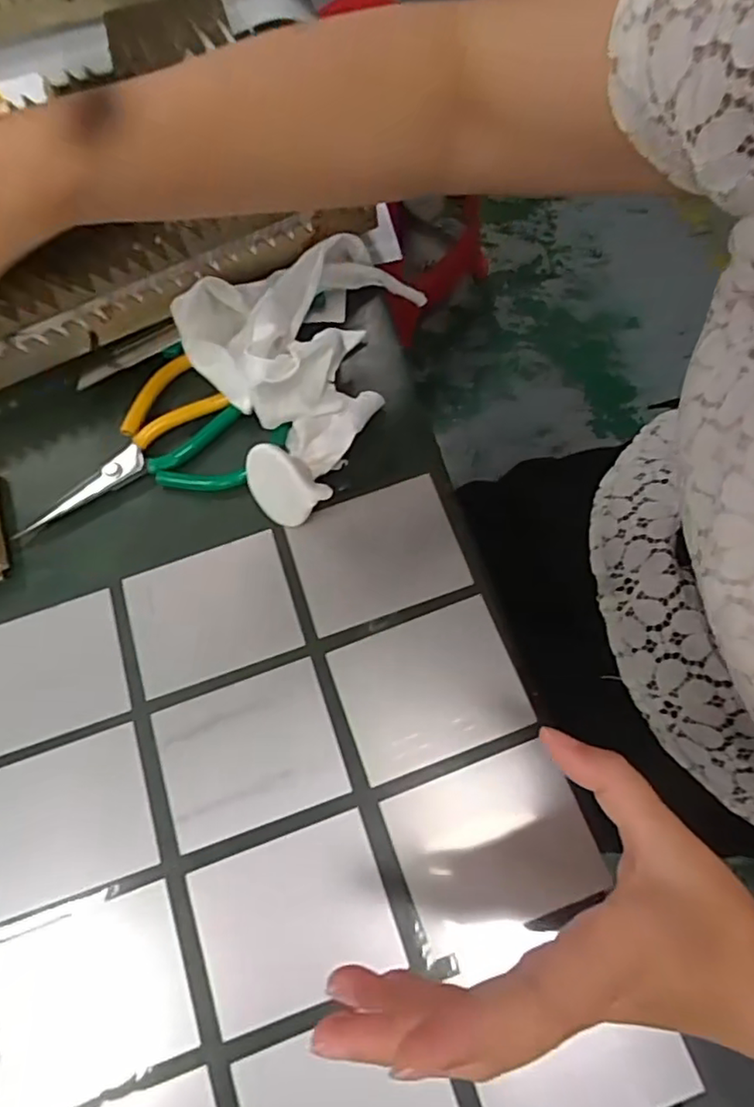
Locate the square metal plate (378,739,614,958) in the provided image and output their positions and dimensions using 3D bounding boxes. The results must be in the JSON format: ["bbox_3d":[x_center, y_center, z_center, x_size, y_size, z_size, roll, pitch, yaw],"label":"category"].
[{"bbox_3d":[0.061,0.155,0.329,0.098,0.010,0.079,-21,71,-3],"label":"square metal plate"}]

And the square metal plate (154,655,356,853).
[{"bbox_3d":[-0.074,0.113,0.354,0.098,0.005,0.079,-20,71,-2],"label":"square metal plate"}]

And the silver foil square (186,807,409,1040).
[{"bbox_3d":[-0.044,0.191,0.324,0.098,0.007,0.078,-20,71,-2],"label":"silver foil square"}]

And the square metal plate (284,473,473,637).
[{"bbox_3d":[-0.001,-0.001,0.387,0.099,0.005,0.078,-19,73,-3],"label":"square metal plate"}]

